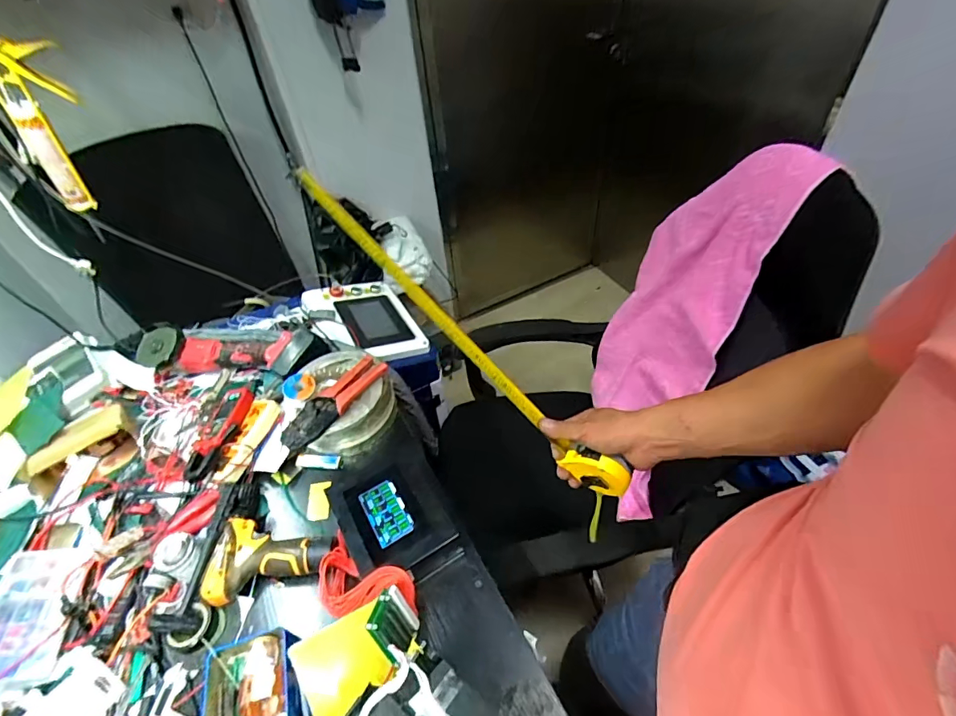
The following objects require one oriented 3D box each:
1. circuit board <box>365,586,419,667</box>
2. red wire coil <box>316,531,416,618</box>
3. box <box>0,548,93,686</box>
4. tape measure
[{"bbox_3d":[-0.098,0.312,0.531,0.013,0.070,0.054,-16,20,28],"label":"circuit board"},{"bbox_3d":[-0.155,0.308,0.612,0.169,0.056,0.088,-9,39,38],"label":"red wire coil"},{"bbox_3d":[-0.634,0.362,0.643,0.100,0.024,0.172,6,45,-20],"label":"box"},{"bbox_3d":[0.005,0.006,0.571,0.583,0.107,0.033,46,56,-10],"label":"tape measure"}]

